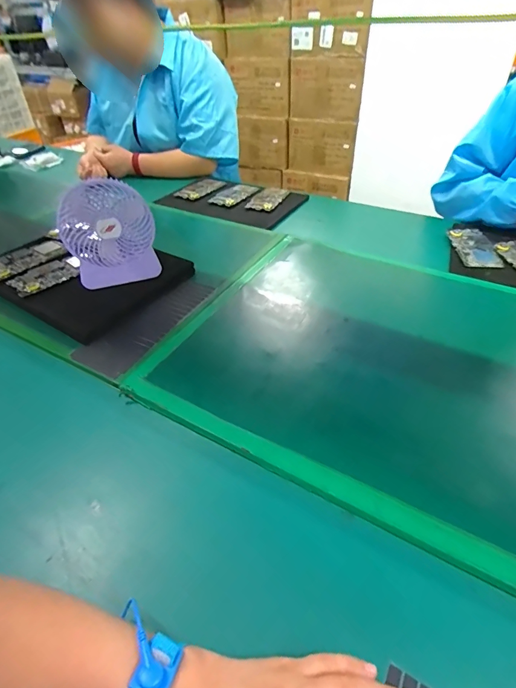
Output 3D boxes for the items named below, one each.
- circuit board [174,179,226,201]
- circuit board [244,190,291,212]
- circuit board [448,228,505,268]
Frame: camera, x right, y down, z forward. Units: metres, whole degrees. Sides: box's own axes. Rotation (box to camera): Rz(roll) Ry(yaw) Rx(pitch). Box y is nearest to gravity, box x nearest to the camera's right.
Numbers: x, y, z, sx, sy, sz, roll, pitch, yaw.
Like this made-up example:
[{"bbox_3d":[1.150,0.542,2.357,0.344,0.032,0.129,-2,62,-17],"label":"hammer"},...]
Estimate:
[{"bbox_3d":[-0.161,-0.439,1.077,0.081,0.013,0.145,24,48,27],"label":"circuit board"},{"bbox_3d":[0.023,-0.376,0.996,0.075,0.010,0.124,17,45,21],"label":"circuit board"},{"bbox_3d":[0.440,-0.200,0.786,0.075,0.007,0.154,2,41,5],"label":"circuit board"}]

